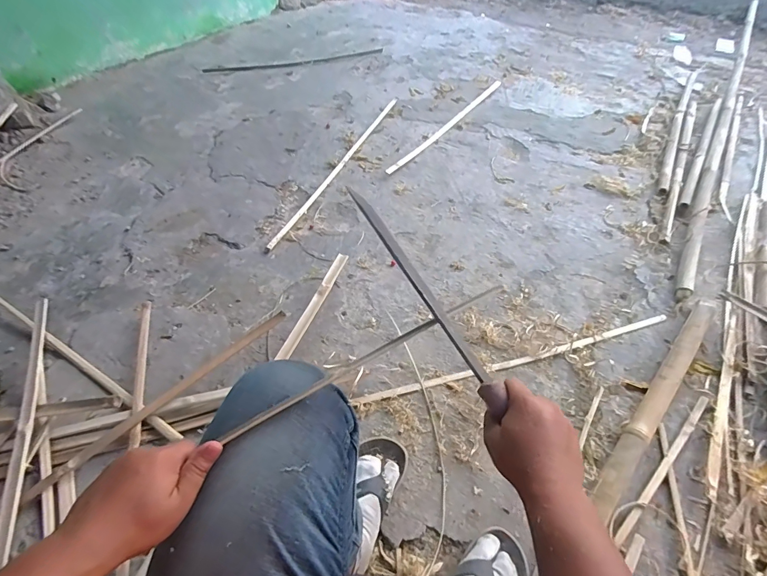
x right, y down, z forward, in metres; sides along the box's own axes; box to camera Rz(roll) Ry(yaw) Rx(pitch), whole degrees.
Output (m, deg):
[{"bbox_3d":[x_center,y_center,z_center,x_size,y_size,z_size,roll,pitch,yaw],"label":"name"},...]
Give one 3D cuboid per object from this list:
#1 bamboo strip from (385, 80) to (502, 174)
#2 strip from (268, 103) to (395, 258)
[{"bbox_3d":[0.317,-0.757,1.758,0.043,0.014,1.052,27,54,21],"label":"bamboo strip"},{"bbox_3d":[-0.152,-0.514,1.545,0.034,0.009,1.144,16,51,13],"label":"strip"}]

